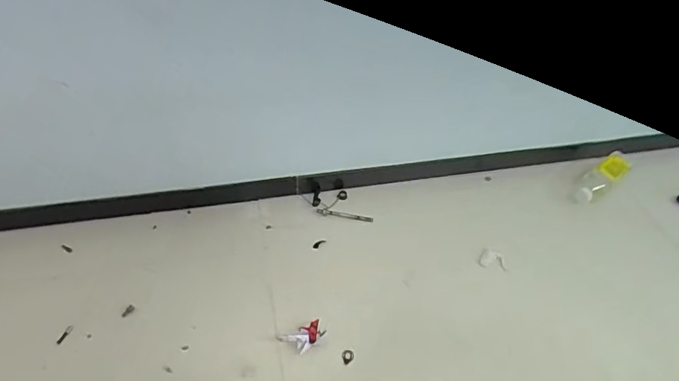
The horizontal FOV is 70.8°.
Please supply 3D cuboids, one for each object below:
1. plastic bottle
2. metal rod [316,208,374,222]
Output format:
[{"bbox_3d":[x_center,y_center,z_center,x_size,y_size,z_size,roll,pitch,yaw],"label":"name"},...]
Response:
[{"bbox_3d":[0.551,-0.022,1.013,0.138,0.054,0.059,-30,58,-27],"label":"plastic bottle"},{"bbox_3d":[0.010,0.050,0.952,0.113,0.010,0.013,9,49,3],"label":"metal rod"}]

